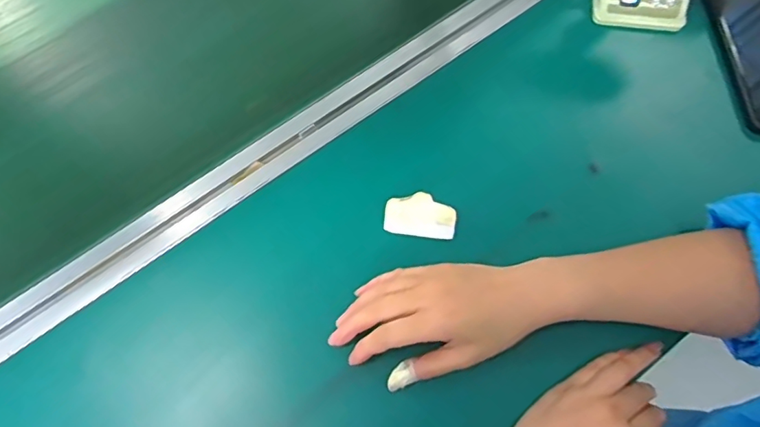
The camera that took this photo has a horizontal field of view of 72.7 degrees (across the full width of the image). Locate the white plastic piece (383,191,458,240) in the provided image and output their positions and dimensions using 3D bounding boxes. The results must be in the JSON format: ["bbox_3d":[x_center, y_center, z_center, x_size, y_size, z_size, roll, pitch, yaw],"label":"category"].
[{"bbox_3d":[0.033,0.001,0.421,0.057,0.010,0.033,6,70,5],"label":"white plastic piece"}]

